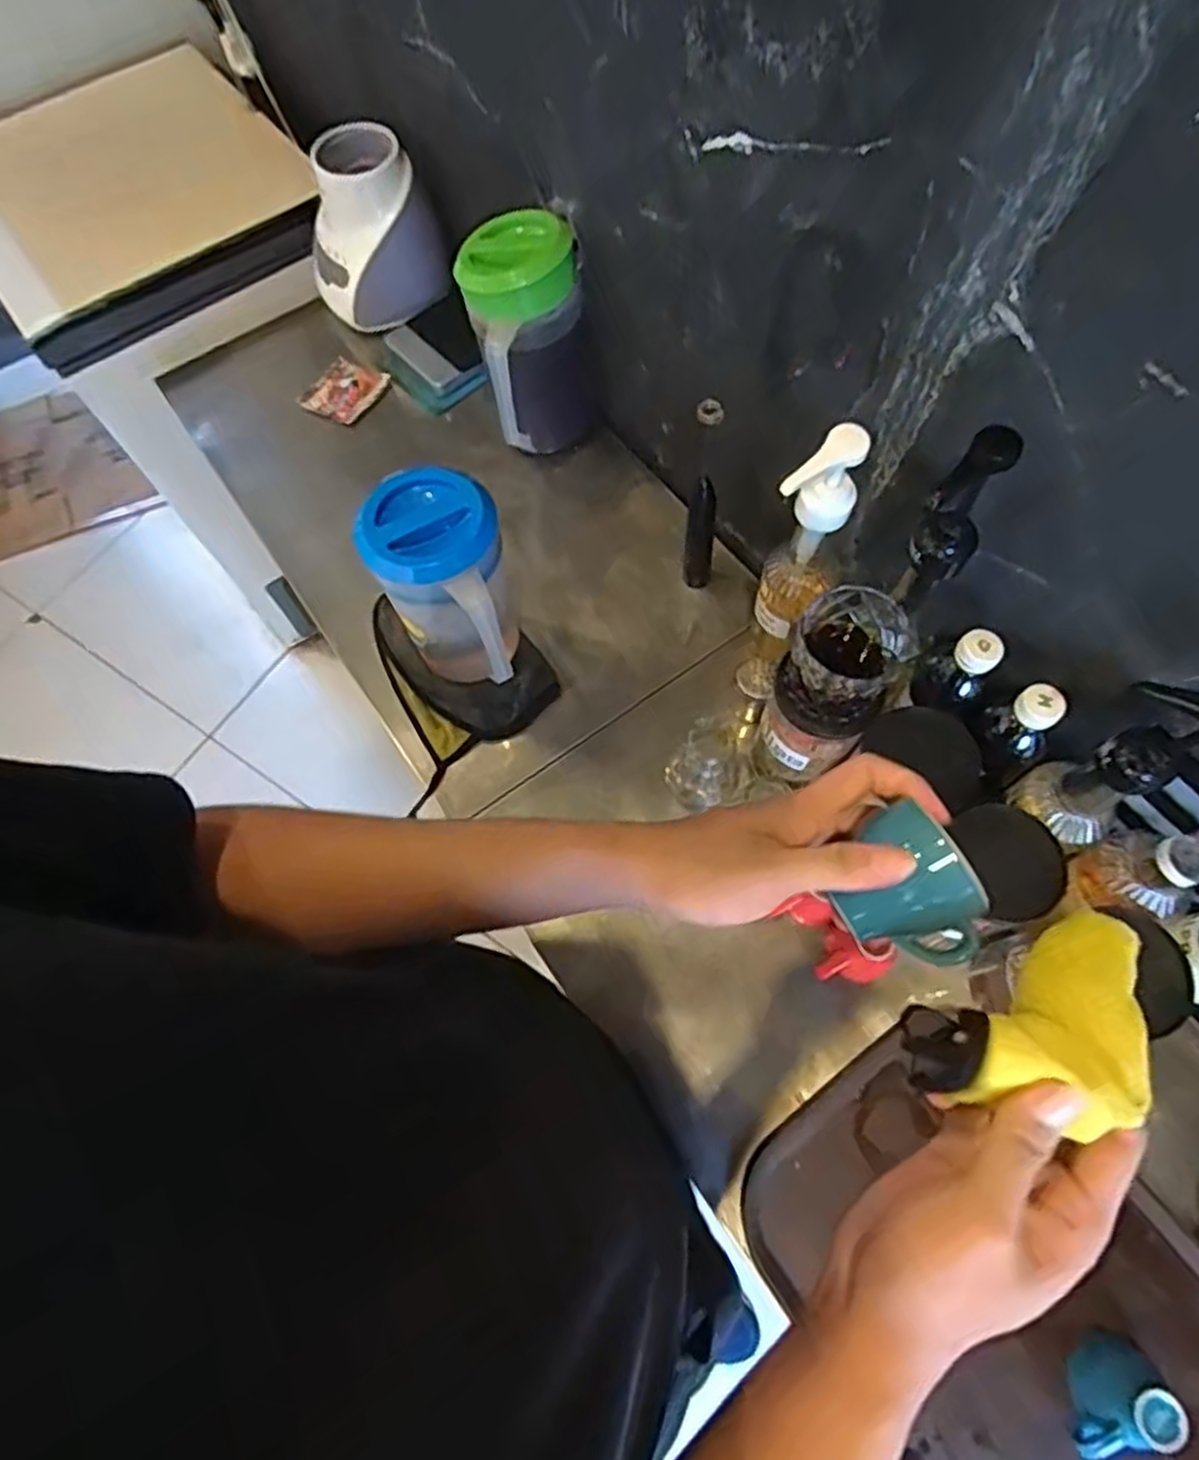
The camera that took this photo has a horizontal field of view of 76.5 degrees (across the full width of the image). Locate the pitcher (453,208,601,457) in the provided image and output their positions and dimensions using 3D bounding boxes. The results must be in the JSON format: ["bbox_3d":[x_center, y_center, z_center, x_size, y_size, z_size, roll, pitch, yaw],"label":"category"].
[{"bbox_3d":[-0.079,-0.448,0.889,0.129,0.233,0.117,-18,67,-4],"label":"pitcher"}]

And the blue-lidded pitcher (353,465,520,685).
[{"bbox_3d":[-0.147,-0.128,0.776,0.128,0.228,0.151,-18,67,-4],"label":"blue-lidded pitcher"}]

